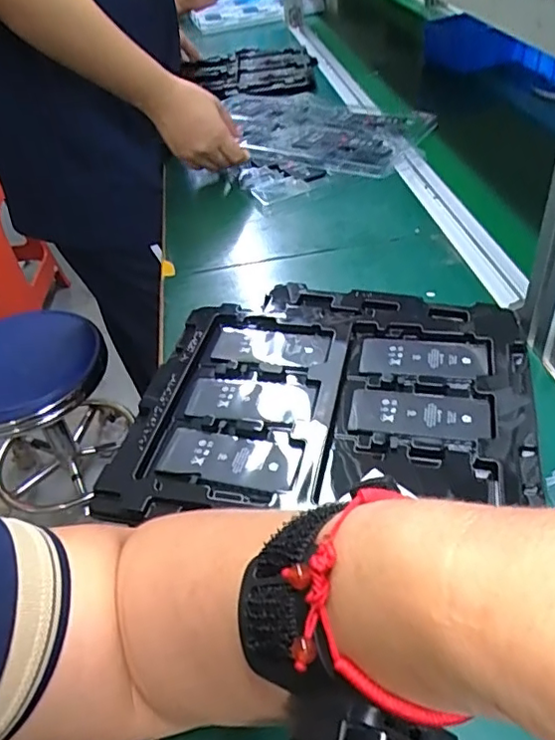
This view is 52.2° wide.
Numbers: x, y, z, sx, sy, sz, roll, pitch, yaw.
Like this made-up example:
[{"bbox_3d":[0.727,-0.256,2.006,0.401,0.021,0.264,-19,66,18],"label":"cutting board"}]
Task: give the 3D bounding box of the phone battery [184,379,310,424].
[{"bbox_3d":[-0.020,0.020,0.415,0.090,0.008,0.041,5,44,13],"label":"phone battery"}]

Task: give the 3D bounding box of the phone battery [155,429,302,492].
[{"bbox_3d":[-0.032,0.059,0.378,0.091,0.006,0.037,7,44,15],"label":"phone battery"}]

